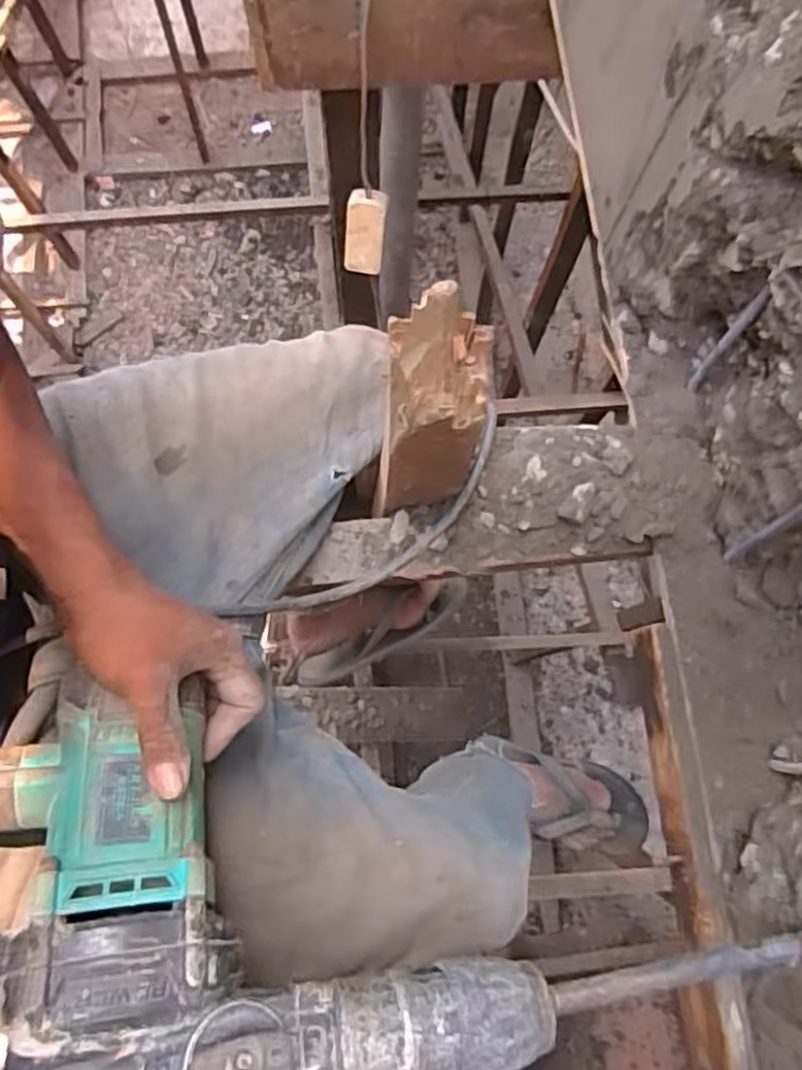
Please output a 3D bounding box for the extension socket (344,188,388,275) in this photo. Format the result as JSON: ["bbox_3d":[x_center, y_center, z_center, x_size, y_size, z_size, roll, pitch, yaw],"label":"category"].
[{"bbox_3d":[-0.052,-0.436,1.067,0.057,0.121,0.028,14,51,1],"label":"extension socket"}]

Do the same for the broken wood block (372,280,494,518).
[{"bbox_3d":[0.016,-0.072,0.480,0.067,0.251,0.047,-11,79,-4],"label":"broken wood block"}]

